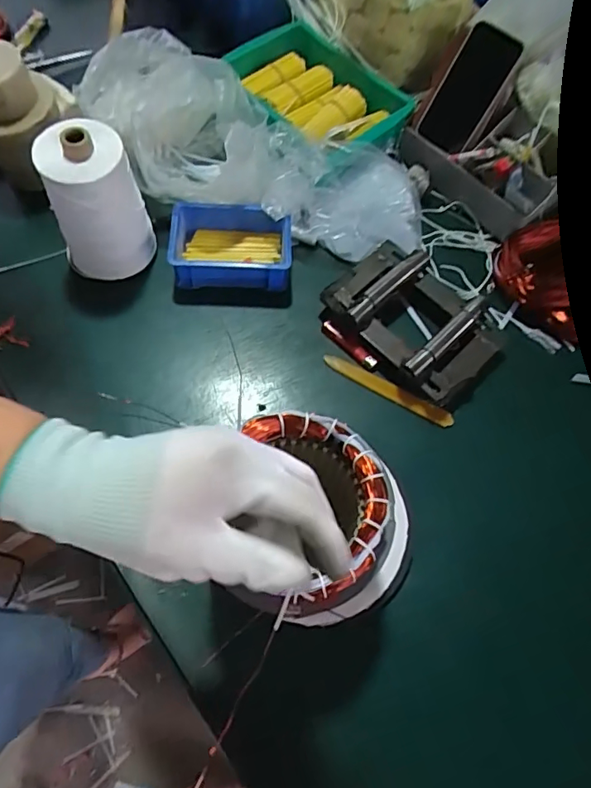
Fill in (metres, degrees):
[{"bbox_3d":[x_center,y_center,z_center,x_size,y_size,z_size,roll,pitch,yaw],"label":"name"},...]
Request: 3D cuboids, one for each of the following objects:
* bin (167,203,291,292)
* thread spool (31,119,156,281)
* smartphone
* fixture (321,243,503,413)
[{"bbox_3d":[-0.077,-0.176,0.639,0.138,0.055,0.089,2,67,-3],"label":"bin"},{"bbox_3d":[-0.218,-0.205,0.582,0.086,0.172,0.079,1,67,-3],"label":"thread spool"},{"bbox_3d":[0.215,-0.378,0.656,0.067,0.136,0.010,36,39,10],"label":"smartphone"},{"bbox_3d":[0.141,-0.083,0.617,0.146,0.049,0.199,-41,75,-18],"label":"fixture"}]

